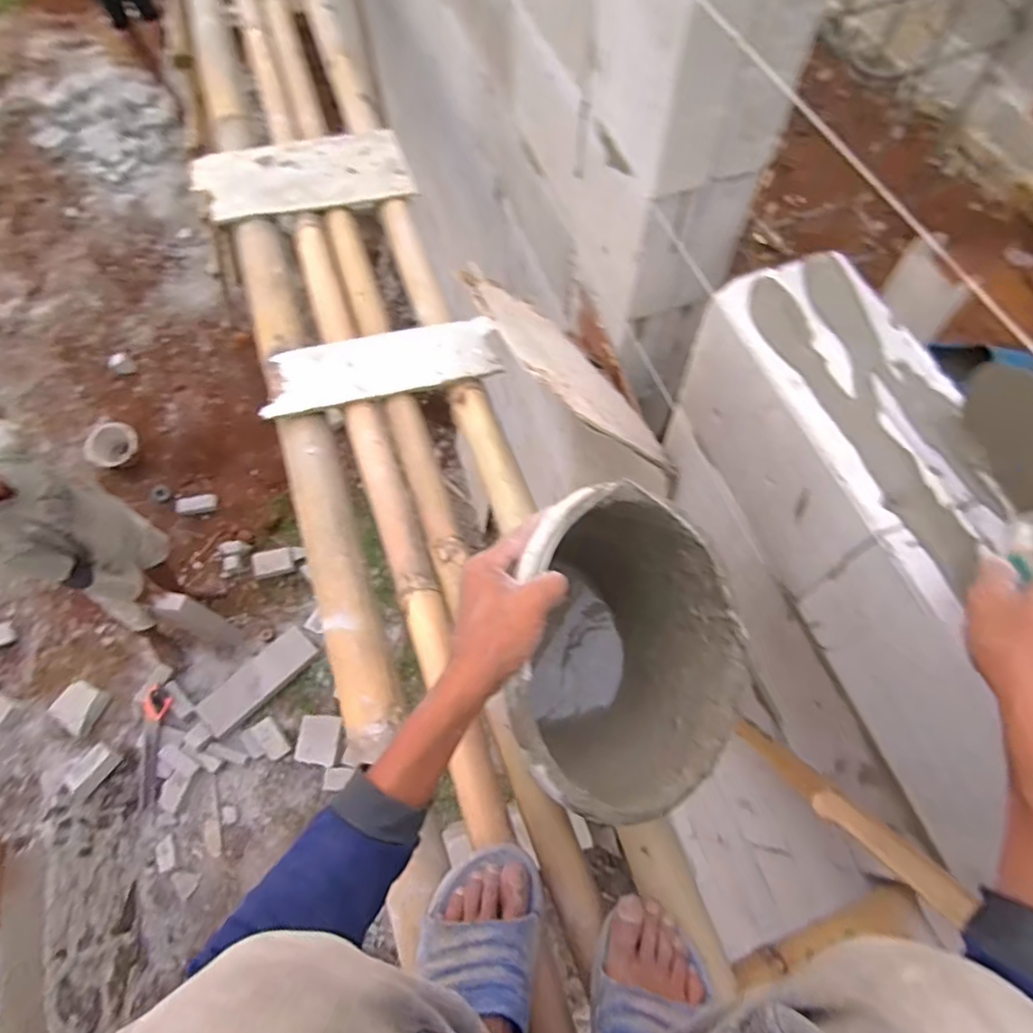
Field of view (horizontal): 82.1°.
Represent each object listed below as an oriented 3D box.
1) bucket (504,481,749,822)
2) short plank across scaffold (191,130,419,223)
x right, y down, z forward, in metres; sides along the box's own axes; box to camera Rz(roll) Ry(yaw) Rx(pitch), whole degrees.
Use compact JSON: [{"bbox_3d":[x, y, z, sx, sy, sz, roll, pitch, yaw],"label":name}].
[{"bbox_3d":[0.057,0.133,0.617,0.263,0.233,0.279,28,69,-24],"label":"bucket"},{"bbox_3d":[-0.403,-0.644,1.119,0.386,0.032,0.203,-19,66,-7],"label":"short plank across scaffold"}]

